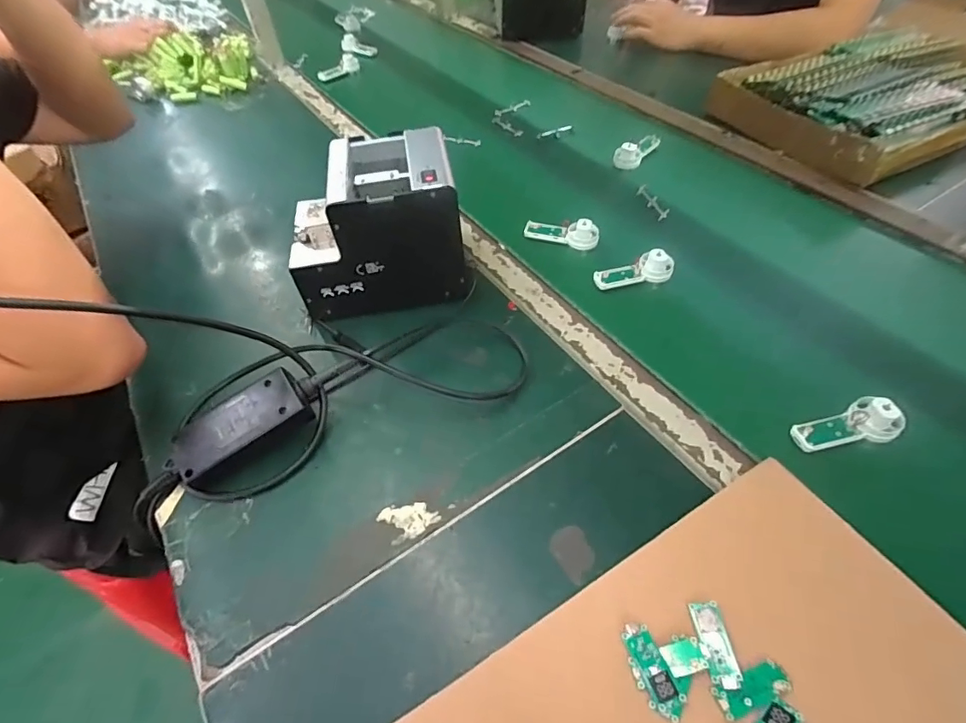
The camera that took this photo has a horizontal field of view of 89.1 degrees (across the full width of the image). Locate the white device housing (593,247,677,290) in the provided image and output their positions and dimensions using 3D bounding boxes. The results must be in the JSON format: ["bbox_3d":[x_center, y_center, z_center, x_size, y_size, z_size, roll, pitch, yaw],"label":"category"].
[{"bbox_3d":[0.176,-0.107,0.577,0.093,0.026,0.029,-14,50,-5],"label":"white device housing"}]

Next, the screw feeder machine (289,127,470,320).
[{"bbox_3d":[-0.119,-0.146,0.547,0.181,0.147,0.131,-12,50,-5],"label":"screw feeder machine"}]

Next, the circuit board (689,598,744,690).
[{"bbox_3d":[0.158,0.191,0.332,0.020,0.010,0.049,-7,50,1],"label":"circuit board"}]

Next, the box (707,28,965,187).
[{"bbox_3d":[0.642,-0.431,0.777,0.482,0.078,0.299,-24,52,-13],"label":"box"}]

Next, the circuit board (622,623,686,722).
[{"bbox_3d":[0.112,0.205,0.326,0.022,0.006,0.055,-19,51,-9],"label":"circuit board"}]

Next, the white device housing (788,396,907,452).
[{"bbox_3d":[0.322,0.056,0.429,0.088,0.025,0.038,-15,50,-6],"label":"white device housing"}]

